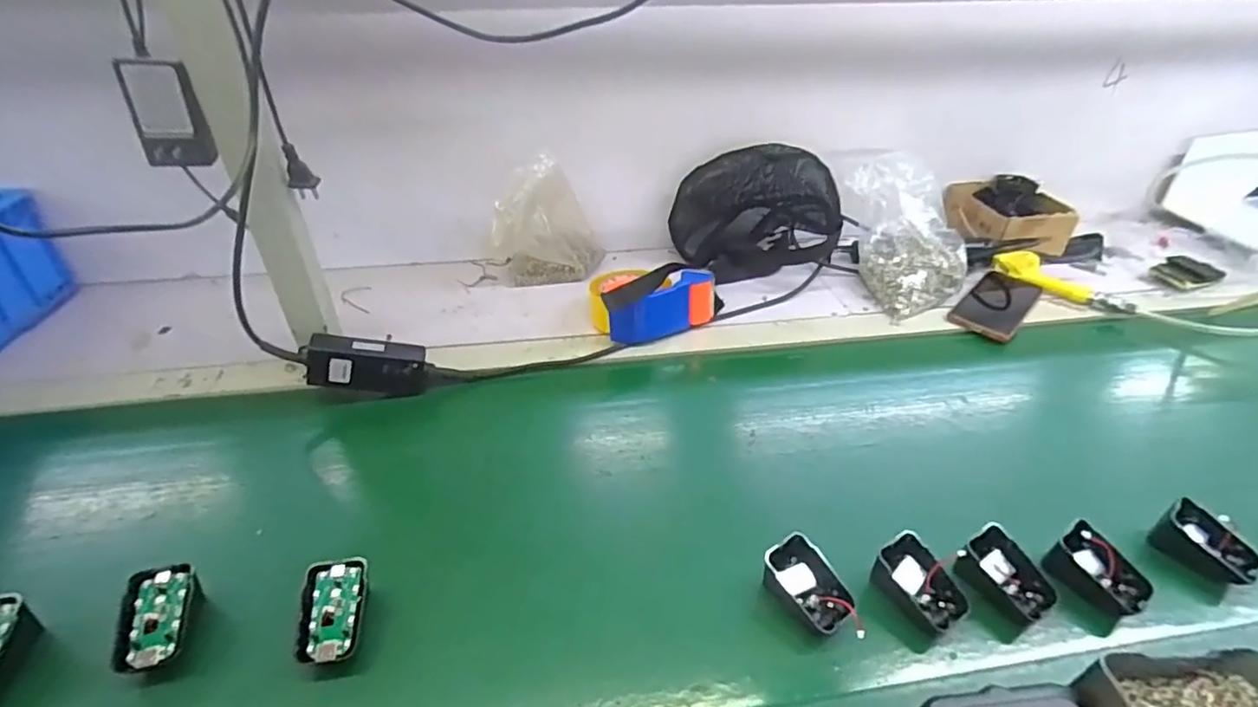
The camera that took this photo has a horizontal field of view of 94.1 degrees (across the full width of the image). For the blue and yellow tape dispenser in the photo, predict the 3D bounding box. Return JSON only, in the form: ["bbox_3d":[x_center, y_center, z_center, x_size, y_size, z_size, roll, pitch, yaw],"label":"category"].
[{"bbox_3d":[0.025,-0.079,0.756,0.164,0.068,0.112,-16,41,-24],"label":"blue and yellow tape dispenser"}]

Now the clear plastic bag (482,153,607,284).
[{"bbox_3d":[-0.121,-0.178,0.822,0.148,0.160,0.097,6,37,4],"label":"clear plastic bag"}]

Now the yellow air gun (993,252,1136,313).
[{"bbox_3d":[0.615,-0.102,0.833,0.043,0.039,0.175,-27,46,-34],"label":"yellow air gun"}]

